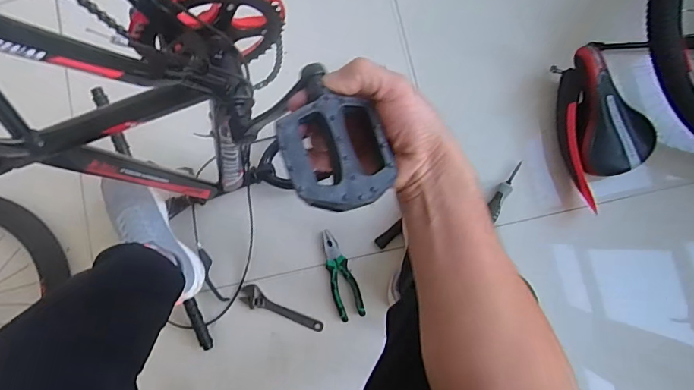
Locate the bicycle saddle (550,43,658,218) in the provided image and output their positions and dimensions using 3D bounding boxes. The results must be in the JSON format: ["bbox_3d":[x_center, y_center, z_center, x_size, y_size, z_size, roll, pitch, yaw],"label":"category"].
[{"bbox_3d":[0.461,-0.130,0.811,0.129,0.082,0.285,-17,82,3],"label":"bicycle saddle"}]

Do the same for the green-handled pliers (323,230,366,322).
[{"bbox_3d":[-0.015,0.168,0.925,0.055,0.014,0.187,-18,82,3],"label":"green-handled pliers"}]

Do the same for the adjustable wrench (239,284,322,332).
[{"bbox_3d":[-0.142,0.250,0.938,0.186,0.011,0.046,27,86,8],"label":"adjustable wrench"}]

